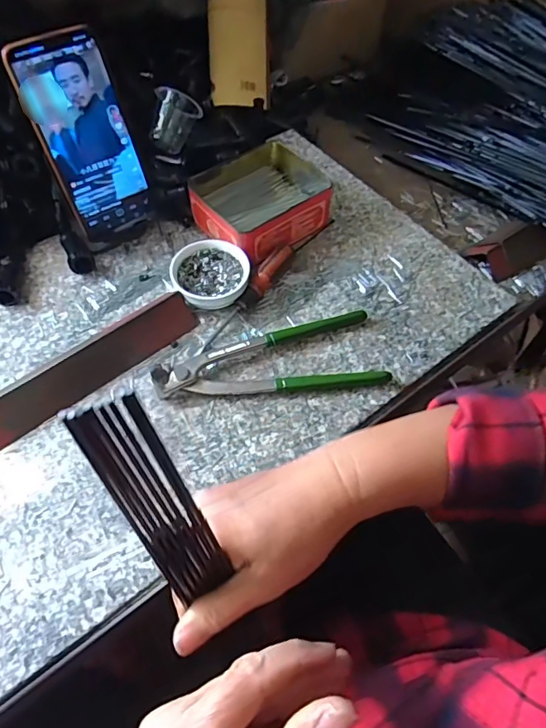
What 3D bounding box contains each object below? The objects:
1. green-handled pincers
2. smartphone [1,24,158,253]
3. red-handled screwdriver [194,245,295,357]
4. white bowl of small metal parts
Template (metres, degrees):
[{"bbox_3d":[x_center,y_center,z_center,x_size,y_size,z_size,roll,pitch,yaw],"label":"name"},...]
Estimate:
[{"bbox_3d":[-0.003,-0.011,0.428,0.193,0.018,0.075,-5,58,-4],"label":"green-handled pincers"},{"bbox_3d":[-0.164,-0.193,0.446,0.077,0.176,0.013,-28,42,-17],"label":"smartphone"},{"bbox_3d":[-0.023,-0.060,0.453,0.018,0.023,0.133,29,62,16],"label":"red-handled screwdriver"},{"bbox_3d":[-0.058,-0.084,0.467,0.071,0.024,0.067,0,58,-1],"label":"white bowl of small metal parts"}]

